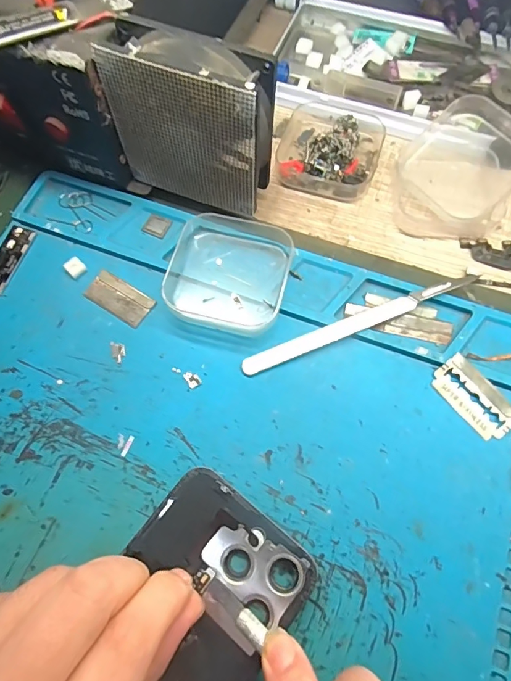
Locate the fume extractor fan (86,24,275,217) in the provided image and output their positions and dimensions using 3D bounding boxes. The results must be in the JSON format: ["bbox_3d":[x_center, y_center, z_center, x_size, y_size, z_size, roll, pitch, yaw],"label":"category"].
[{"bbox_3d":[-0.030,-0.111,0.226,0.083,0.085,0.029,18,71,9],"label":"fume extractor fan"}]

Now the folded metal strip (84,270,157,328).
[{"bbox_3d":[-0.076,-0.024,0.238,0.038,0.004,0.019,30,73,13],"label":"folded metal strip"}]

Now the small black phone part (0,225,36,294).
[{"bbox_3d":[-0.146,-0.048,0.249,0.016,0.004,0.044,15,71,8],"label":"small black phone part"}]

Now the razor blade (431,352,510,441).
[{"bbox_3d":[0.110,0.029,0.213,0.023,0.004,0.042,-40,75,-2],"label":"razor blade"}]

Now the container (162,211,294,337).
[{"bbox_3d":[-0.015,-0.041,0.236,0.063,0.017,0.067,12,70,7],"label":"container"}]

